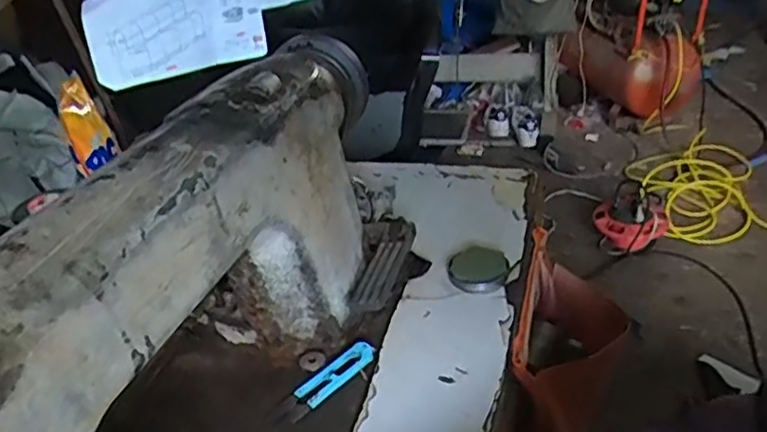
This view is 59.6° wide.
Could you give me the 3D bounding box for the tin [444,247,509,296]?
[{"bbox_3d":[0.082,0.048,0.594,0.050,0.017,0.050,-5,31,3],"label":"tin"}]

